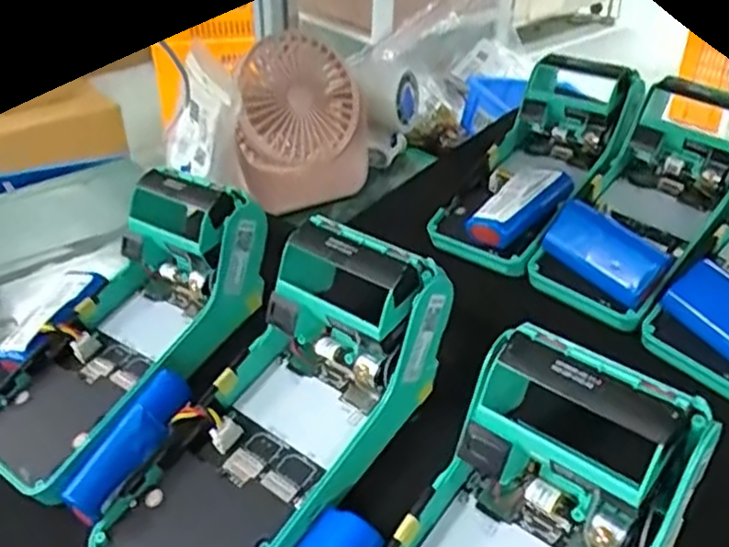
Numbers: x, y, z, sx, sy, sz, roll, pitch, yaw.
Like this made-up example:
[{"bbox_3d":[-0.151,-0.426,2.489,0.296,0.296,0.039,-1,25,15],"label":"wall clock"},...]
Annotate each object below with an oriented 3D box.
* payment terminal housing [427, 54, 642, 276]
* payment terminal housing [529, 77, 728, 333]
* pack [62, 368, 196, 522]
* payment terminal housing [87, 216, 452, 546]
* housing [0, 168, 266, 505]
[{"bbox_3d":[0.117,-0.075,0.463,0.086,0.058,0.176,22,62,28],"label":"payment terminal housing"},{"bbox_3d":[0.180,-0.046,0.424,0.081,0.061,0.158,30,70,35],"label":"payment terminal housing"},{"bbox_3d":[-0.099,0.072,0.292,0.021,0.018,0.067,20,60,26],"label":"pack"},{"bbox_3d":[-0.033,0.064,0.298,0.087,0.068,0.170,29,77,35],"label":"payment terminal housing"},{"bbox_3d":[-0.115,0.028,0.341,0.085,0.059,0.163,30,74,36],"label":"housing"}]

